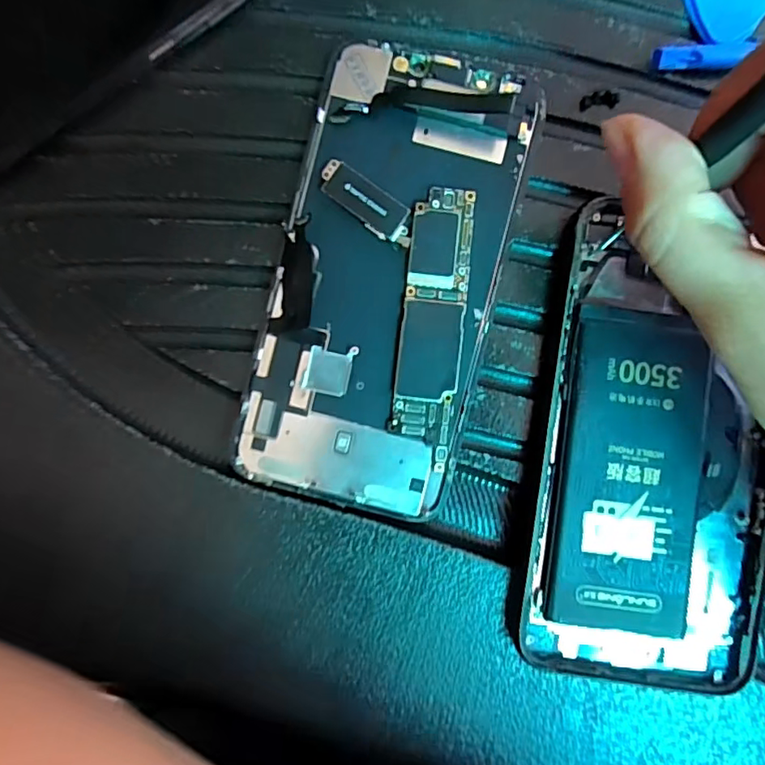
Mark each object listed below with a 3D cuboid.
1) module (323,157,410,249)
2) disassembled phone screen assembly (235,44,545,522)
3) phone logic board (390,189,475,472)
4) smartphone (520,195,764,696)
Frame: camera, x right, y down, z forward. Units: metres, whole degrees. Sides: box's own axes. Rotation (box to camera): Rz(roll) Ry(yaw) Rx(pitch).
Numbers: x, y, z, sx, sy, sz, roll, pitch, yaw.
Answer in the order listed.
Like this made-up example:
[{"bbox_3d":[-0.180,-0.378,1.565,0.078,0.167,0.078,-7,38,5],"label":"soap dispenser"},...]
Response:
[{"bbox_3d":[-0.005,-0.058,0.181,0.035,0.004,0.013,35,89,1],"label":"module"},{"bbox_3d":[0.002,-0.034,0.184,0.071,0.007,0.147,14,90,-1],"label":"disassembled phone screen assembly"},{"bbox_3d":[0.016,-0.019,0.183,0.020,0.005,0.086,6,89,0],"label":"phone logic board"},{"bbox_3d":[0.088,0.023,0.181,0.075,0.007,0.144,7,89,0],"label":"smartphone"}]

